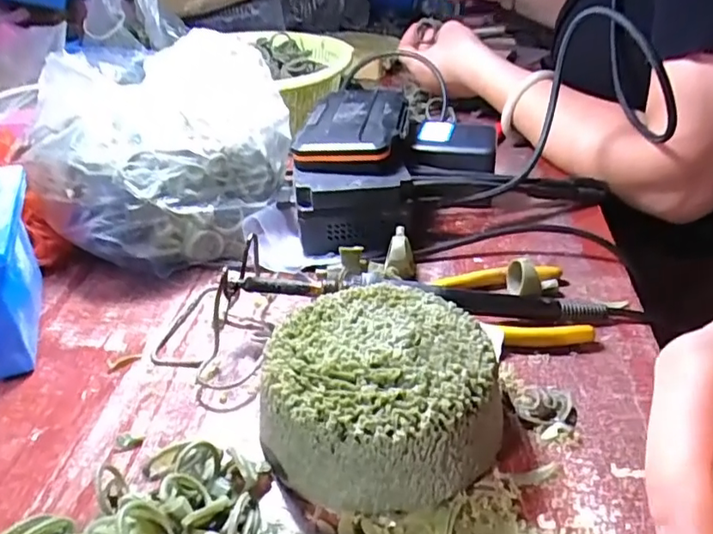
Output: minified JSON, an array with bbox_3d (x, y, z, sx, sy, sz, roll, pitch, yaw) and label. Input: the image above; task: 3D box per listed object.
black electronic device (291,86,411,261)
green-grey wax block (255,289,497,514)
[{"bbox_3d":[-0.002,-0.076,0.436,0.080,0.074,0.142,-1,32,4],"label":"black electronic device"},{"bbox_3d":[0.010,0.055,0.261,0.099,0.044,0.097,-4,32,0],"label":"green-grey wax block"}]

